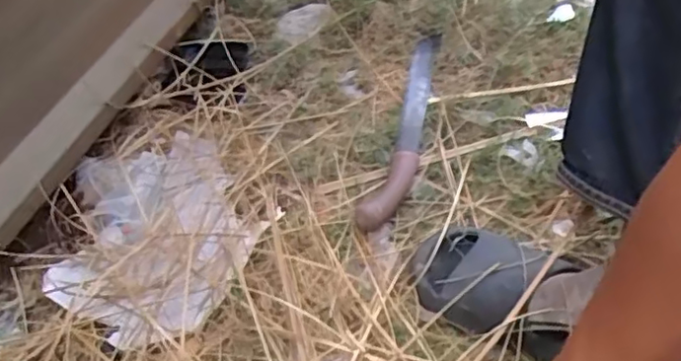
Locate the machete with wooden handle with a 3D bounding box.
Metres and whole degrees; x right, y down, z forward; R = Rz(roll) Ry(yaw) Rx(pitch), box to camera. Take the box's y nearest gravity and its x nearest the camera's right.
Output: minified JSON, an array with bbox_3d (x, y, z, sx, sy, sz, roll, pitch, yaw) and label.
[{"bbox_3d":[0.090,-0.081,0.855,0.052,0.035,0.371,11,53,13],"label":"machete with wooden handle"}]

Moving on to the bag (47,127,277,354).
[{"bbox_3d":[-0.230,0.043,0.765,0.266,0.055,0.272,20,55,19],"label":"bag"}]

